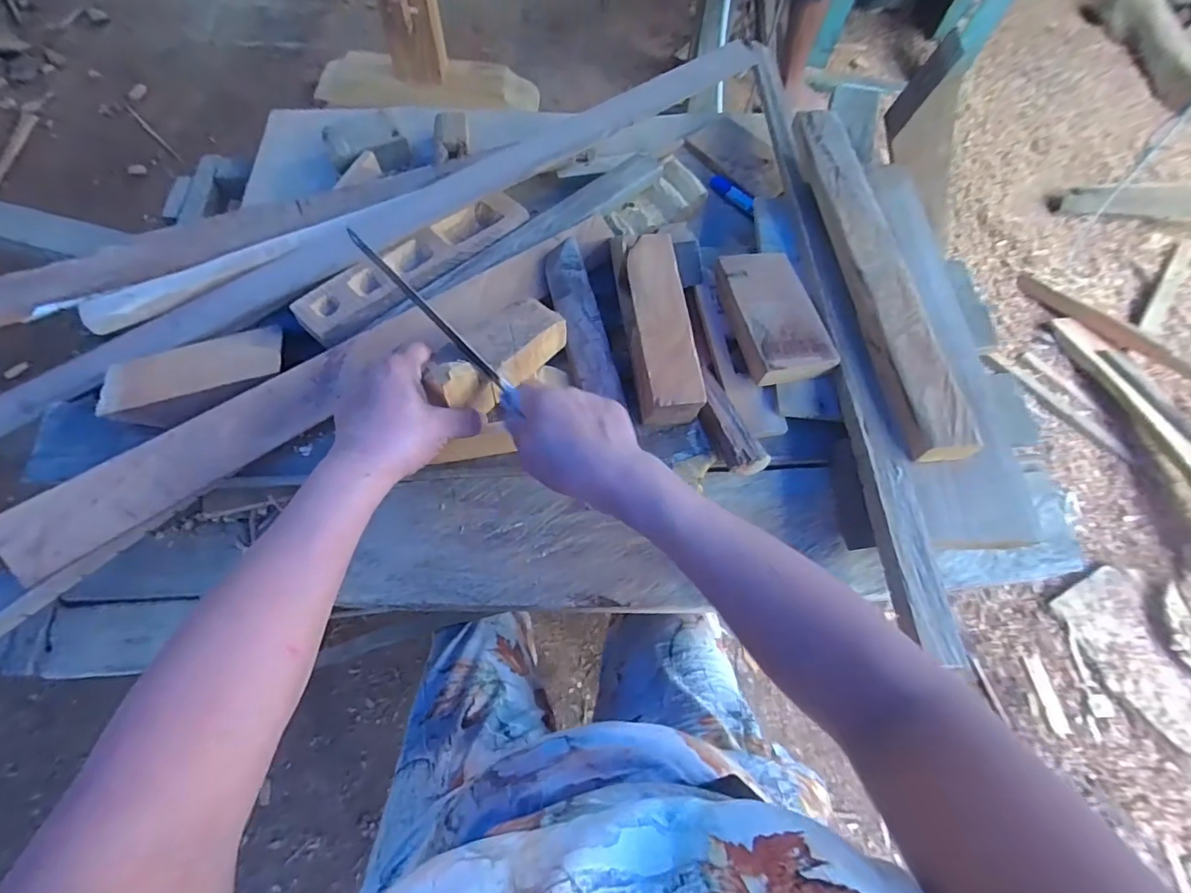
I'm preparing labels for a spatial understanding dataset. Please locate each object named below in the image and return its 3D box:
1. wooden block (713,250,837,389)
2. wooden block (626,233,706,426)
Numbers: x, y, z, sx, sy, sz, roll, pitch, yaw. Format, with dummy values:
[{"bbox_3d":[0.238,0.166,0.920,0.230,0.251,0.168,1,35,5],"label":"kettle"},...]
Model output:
[{"bbox_3d":[0.175,-0.132,0.509,0.080,0.024,0.147,-10,67,-8],"label":"wooden block"},{"bbox_3d":[0.055,-0.110,0.471,0.055,0.040,0.192,-3,66,-5],"label":"wooden block"}]

